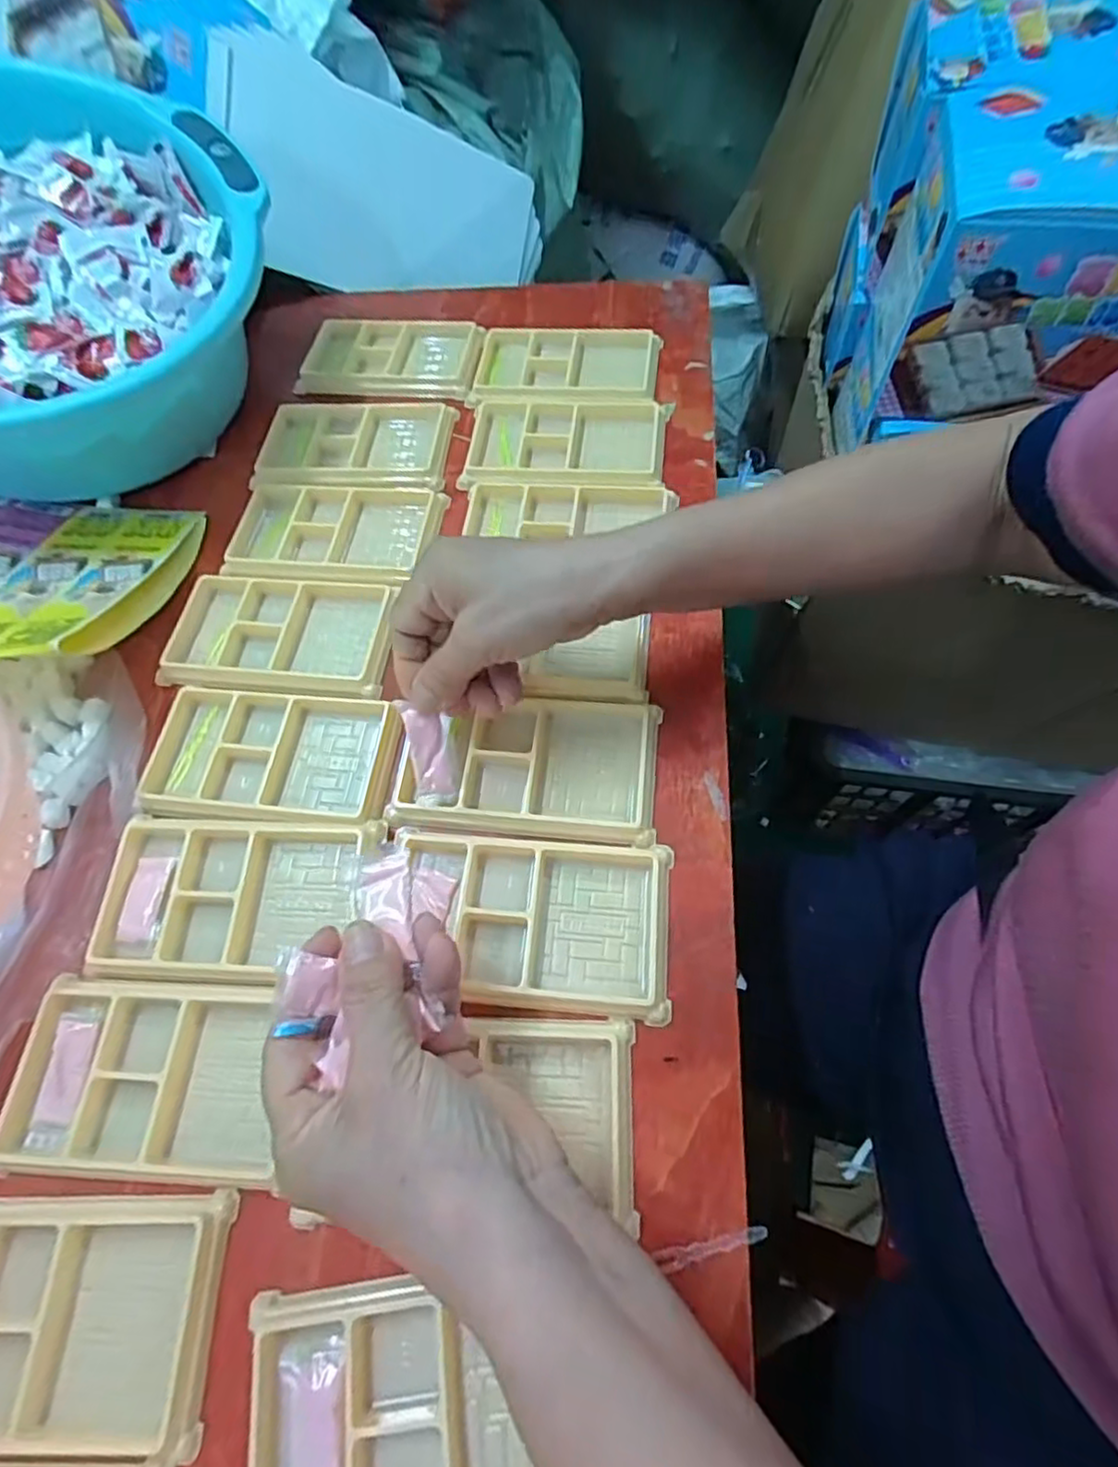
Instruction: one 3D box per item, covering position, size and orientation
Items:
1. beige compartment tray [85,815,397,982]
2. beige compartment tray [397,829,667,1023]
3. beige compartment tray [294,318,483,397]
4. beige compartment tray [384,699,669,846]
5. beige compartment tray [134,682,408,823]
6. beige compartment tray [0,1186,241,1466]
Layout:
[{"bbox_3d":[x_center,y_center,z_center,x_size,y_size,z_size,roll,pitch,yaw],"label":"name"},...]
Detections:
[{"bbox_3d":[-0.159,0.079,0.319,0.127,0.011,0.078,1,64,4],"label":"beige compartment tray"},{"bbox_3d":[-0.013,0.087,0.309,0.128,0.010,0.079,3,64,5],"label":"beige compartment tray"},{"bbox_3d":[-0.131,-0.294,0.504,0.134,0.010,0.076,6,64,6],"label":"beige compartment tray"},{"bbox_3d":[-0.016,0.014,0.341,0.132,0.016,0.077,4,64,6],"label":"beige compartment tray"},{"bbox_3d":[-0.157,0.013,0.357,0.132,0.014,0.075,5,64,6],"label":"beige compartment tray"},{"bbox_3d":[-0.203,0.226,0.255,0.137,0.016,0.077,-1,63,3],"label":"beige compartment tray"}]

